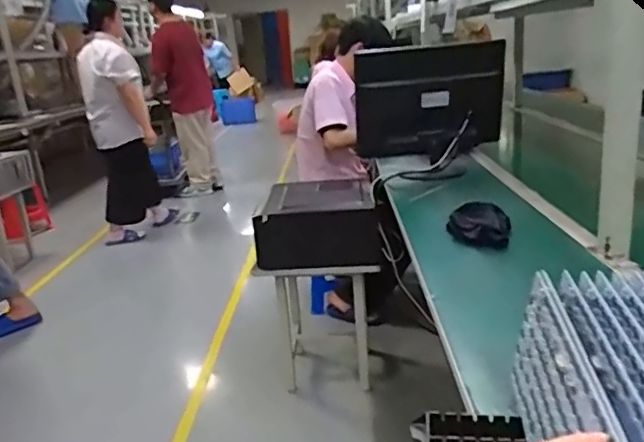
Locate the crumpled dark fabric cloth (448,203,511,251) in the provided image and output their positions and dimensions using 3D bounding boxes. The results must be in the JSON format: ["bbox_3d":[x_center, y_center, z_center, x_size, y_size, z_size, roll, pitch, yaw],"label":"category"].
[{"bbox_3d":[0.304,0.006,1.127,0.119,0.055,0.147,1,18,15],"label":"crumpled dark fabric cloth"}]

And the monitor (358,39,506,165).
[{"bbox_3d":[0.319,-0.332,1.698,0.433,0.358,0.118,-9,42,-5],"label":"monitor"}]

